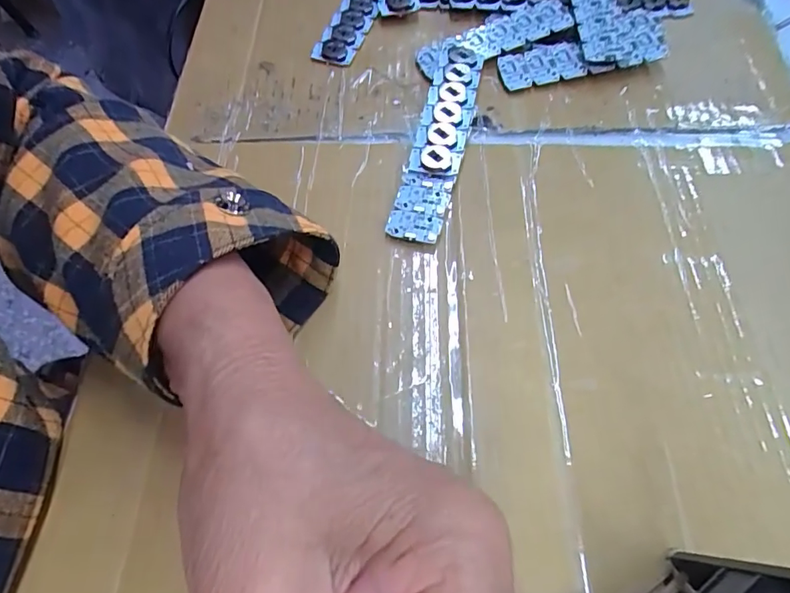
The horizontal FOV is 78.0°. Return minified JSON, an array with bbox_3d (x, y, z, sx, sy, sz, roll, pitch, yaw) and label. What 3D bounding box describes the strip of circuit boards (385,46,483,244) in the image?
[{"bbox_3d":[0.028,-0.097,0.297,0.030,0.015,0.151,11,62,11],"label":"strip of circuit boards"}]

